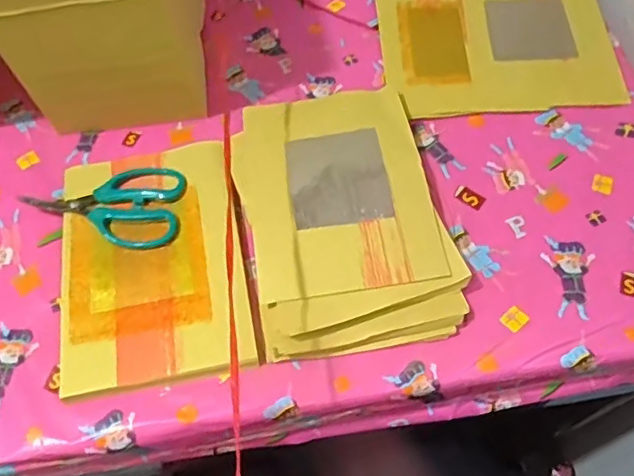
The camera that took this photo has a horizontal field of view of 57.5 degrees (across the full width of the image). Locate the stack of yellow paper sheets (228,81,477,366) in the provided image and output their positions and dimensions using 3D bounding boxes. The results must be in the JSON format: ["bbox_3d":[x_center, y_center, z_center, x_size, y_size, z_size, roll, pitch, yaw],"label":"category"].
[{"bbox_3d":[0.021,-0.025,0.539,0.175,0.039,0.260,-9,61,-3],"label":"stack of yellow paper sheets"}]

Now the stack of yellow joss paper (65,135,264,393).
[{"bbox_3d":[-0.150,0.019,0.534,0.161,0.016,0.232,-11,61,-4],"label":"stack of yellow joss paper"}]

